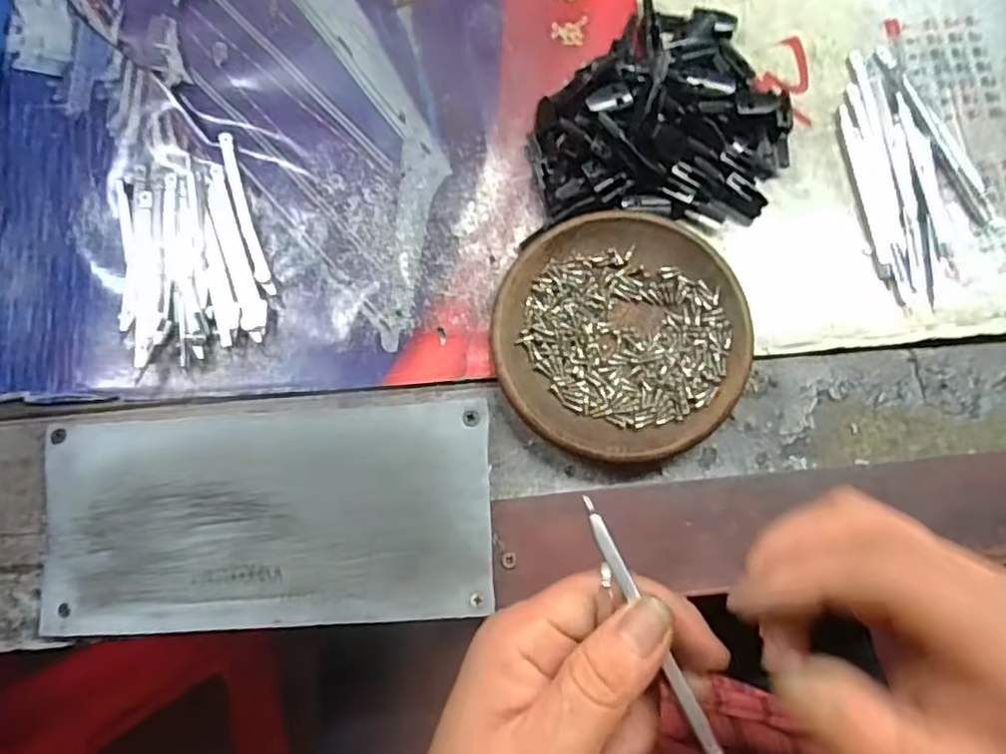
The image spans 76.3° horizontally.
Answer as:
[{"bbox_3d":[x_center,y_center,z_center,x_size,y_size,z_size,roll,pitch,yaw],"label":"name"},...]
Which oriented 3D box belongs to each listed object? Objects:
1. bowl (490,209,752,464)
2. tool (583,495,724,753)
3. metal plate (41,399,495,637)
[{"bbox_3d":[0.054,-0.019,0.298,0.111,0.016,0.112,0,79,1],"label":"bowl"},{"bbox_3d":[0.050,0.085,0.207,0.006,0.004,0.098,-26,78,-4],"label":"tool"},{"bbox_3d":[-0.104,0.062,0.288,0.196,0.005,0.092,-3,78,0],"label":"metal plate"}]

